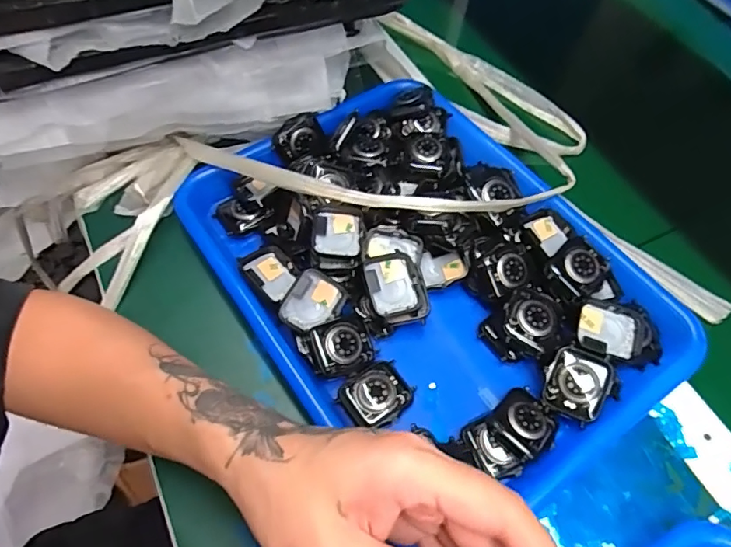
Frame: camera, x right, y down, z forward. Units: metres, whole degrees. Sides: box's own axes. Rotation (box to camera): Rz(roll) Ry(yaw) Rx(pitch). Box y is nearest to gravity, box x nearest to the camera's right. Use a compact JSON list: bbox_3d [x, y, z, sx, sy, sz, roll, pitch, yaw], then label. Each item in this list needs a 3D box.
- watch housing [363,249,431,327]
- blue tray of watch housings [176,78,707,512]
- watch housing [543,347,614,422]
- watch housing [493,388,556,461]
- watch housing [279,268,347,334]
[{"bbox_3d":[0.021,0.011,0.346,0.038,0.007,0.050,-18,77,-13],"label":"watch housing"},{"bbox_3d":[0.039,-0.007,0.358,0.238,0.051,0.324,-31,65,-19],"label":"blue tray of watch housings"},{"bbox_3d":[0.135,0.068,0.317,0.038,0.010,0.039,22,61,11],"label":"watch housing"},{"bbox_3d":[0.099,0.094,0.314,0.037,0.014,0.036,-39,67,-22],"label":"watch housing"},{"bbox_3d":[-0.037,0.021,0.345,0.036,0.008,0.042,45,80,-20],"label":"watch housing"}]

